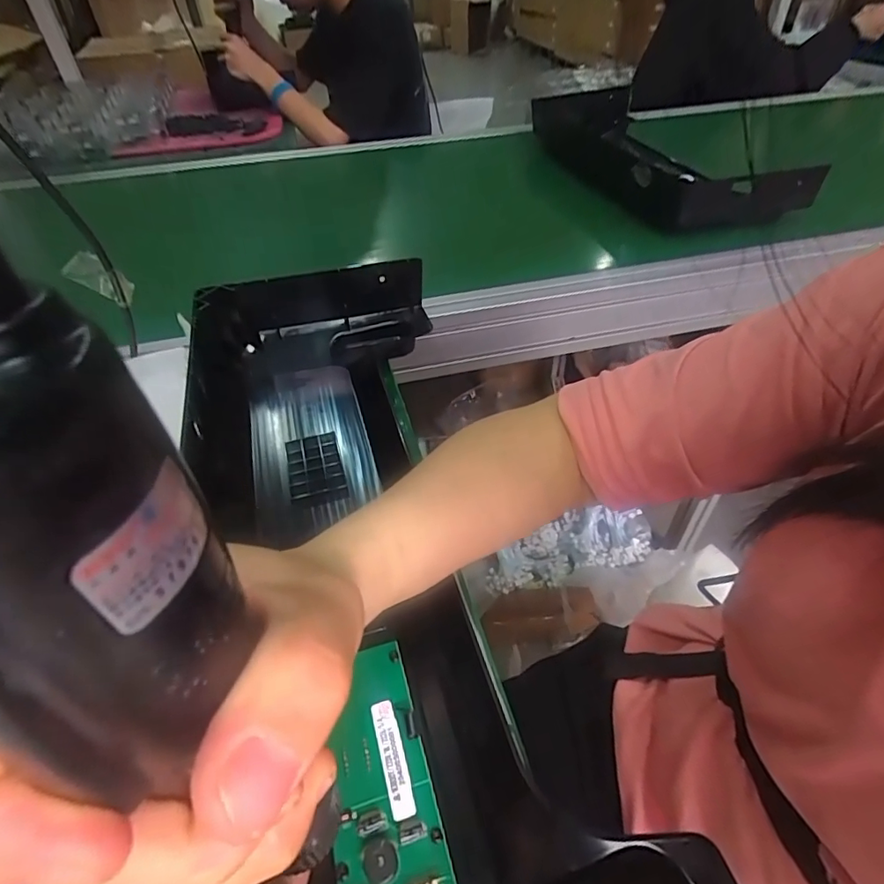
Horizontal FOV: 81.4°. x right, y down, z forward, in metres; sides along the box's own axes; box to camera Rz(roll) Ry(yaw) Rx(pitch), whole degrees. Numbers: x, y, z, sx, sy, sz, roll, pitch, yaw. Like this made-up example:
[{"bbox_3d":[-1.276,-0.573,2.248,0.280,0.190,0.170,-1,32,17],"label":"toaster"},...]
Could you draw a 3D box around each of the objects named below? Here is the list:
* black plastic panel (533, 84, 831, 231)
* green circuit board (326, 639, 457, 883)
[{"bbox_3d":[0.317,-0.464,0.819,0.202,0.075,0.497,-11,45,-8],"label":"black plastic panel"},{"bbox_3d":[-0.030,0.151,0.238,0.045,0.012,0.108,-12,45,-12],"label":"green circuit board"}]

